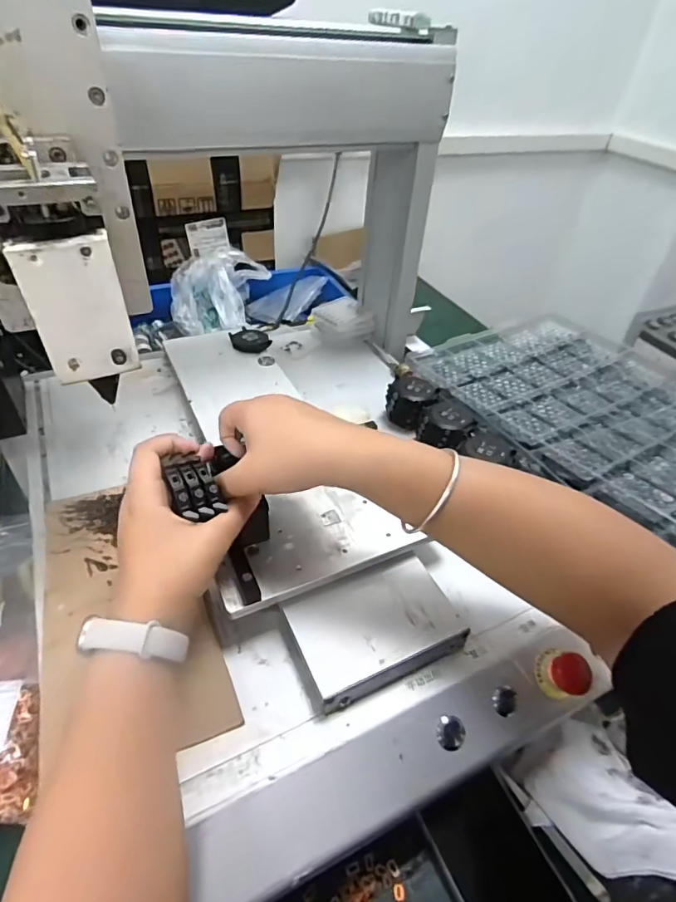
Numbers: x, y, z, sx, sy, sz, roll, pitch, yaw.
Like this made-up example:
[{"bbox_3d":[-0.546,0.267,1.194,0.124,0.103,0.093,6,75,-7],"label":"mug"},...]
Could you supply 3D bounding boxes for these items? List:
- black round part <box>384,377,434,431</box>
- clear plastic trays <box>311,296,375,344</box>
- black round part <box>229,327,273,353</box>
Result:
[{"bbox_3d":[0.080,-0.055,0.566,0.047,0.049,0.047,3,42,-3],"label":"black round part"},{"bbox_3d":[0.008,-0.185,0.710,0.077,0.038,0.069,-19,48,-25],"label":"clear plastic trays"},{"bbox_3d":[-0.120,-0.148,0.658,0.052,0.011,0.052,3,42,-3],"label":"black round part"}]

